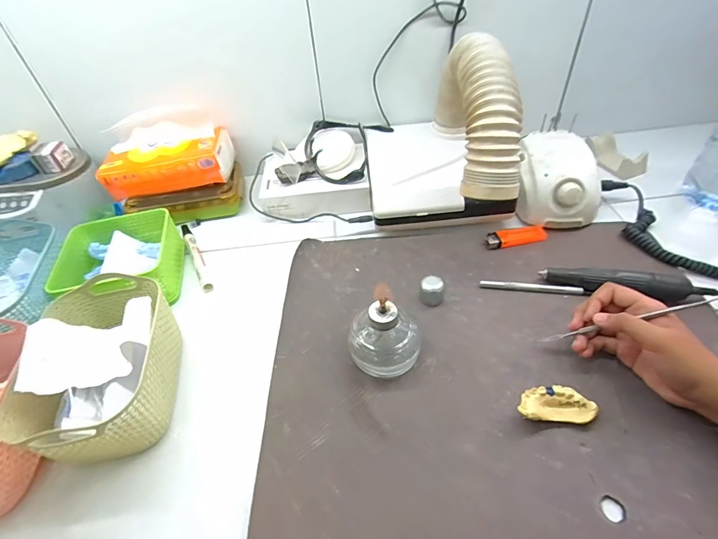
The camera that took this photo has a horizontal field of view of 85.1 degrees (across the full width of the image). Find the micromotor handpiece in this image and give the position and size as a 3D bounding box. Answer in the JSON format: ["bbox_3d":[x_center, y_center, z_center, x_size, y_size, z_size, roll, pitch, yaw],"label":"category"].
[{"bbox_3d":[0.297,0.014,0.455,0.153,0.030,0.024,9,47,14],"label":"micromotor handpiece"}]

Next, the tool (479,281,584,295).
[{"bbox_3d":[0.206,0.022,0.471,0.115,0.007,0.010,5,46,11],"label":"tool"}]

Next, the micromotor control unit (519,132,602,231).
[{"bbox_3d":[0.282,-0.128,0.558,0.106,0.081,0.132,9,47,15],"label":"micromotor control unit"}]

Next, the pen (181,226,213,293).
[{"bbox_3d":[-0.231,-0.021,0.555,0.014,0.014,0.148,-24,48,-17],"label":"pen"}]

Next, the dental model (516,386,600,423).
[{"bbox_3d":[0.184,0.127,0.365,0.070,0.022,0.029,-3,45,3],"label":"dental model"}]

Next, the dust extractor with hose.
[{"bbox_3d":[0.110,-0.168,0.518,0.195,0.218,0.264,-5,45,1],"label":"dust extractor with hose"}]

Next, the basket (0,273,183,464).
[{"bbox_3d":[-0.249,0.097,0.389,0.117,0.095,0.176,-13,46,-7],"label":"basket"}]

